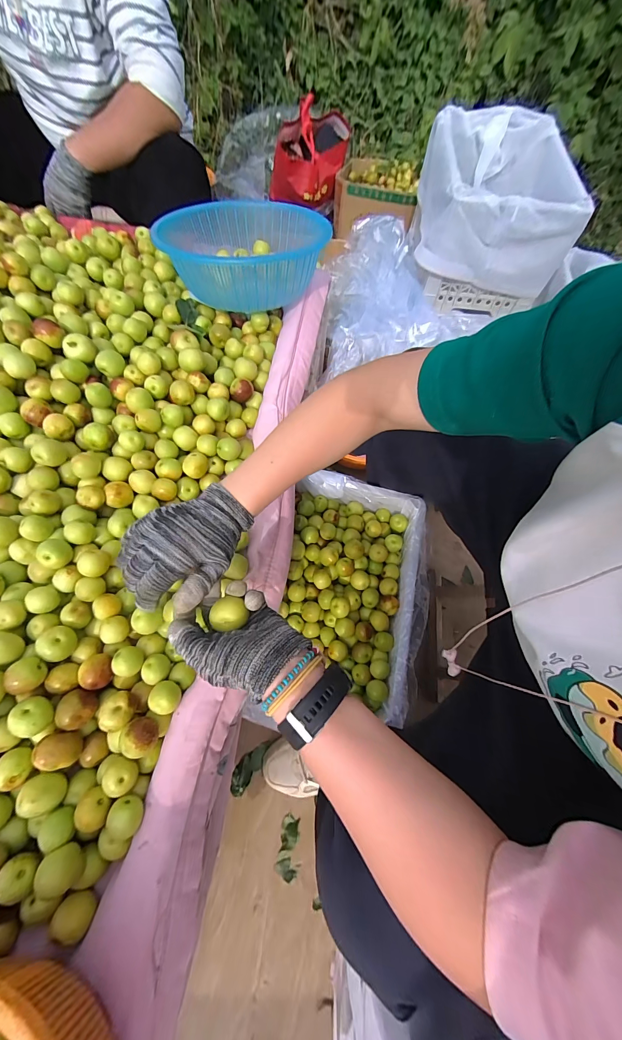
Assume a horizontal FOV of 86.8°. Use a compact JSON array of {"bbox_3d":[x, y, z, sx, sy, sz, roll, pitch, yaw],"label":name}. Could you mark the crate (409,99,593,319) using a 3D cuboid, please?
[{"bbox_3d":[0.445,-0.774,0.842,0.337,0.230,0.445,8,66,1],"label":"crate"}]

